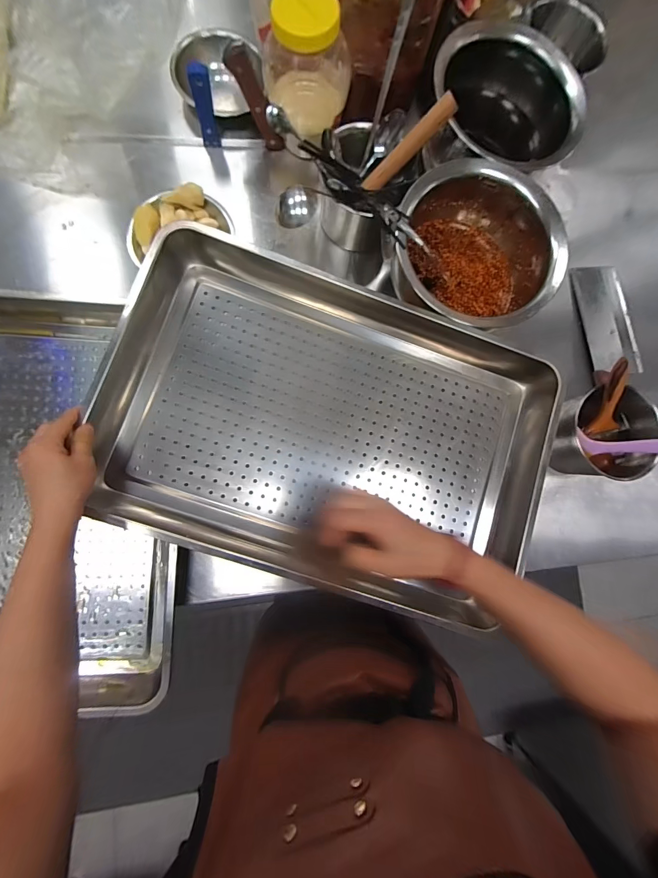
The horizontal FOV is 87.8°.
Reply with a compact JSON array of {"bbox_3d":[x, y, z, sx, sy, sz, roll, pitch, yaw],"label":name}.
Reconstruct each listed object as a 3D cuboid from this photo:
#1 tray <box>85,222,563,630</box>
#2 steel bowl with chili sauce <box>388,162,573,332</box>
[{"bbox_3d":[0.002,-0.019,0.466,0.574,0.068,0.399,17,84,-5],"label":"tray"},{"bbox_3d":[0.215,-0.285,0.538,0.249,0.110,0.242,2,84,-7],"label":"steel bowl with chili sauce"}]

